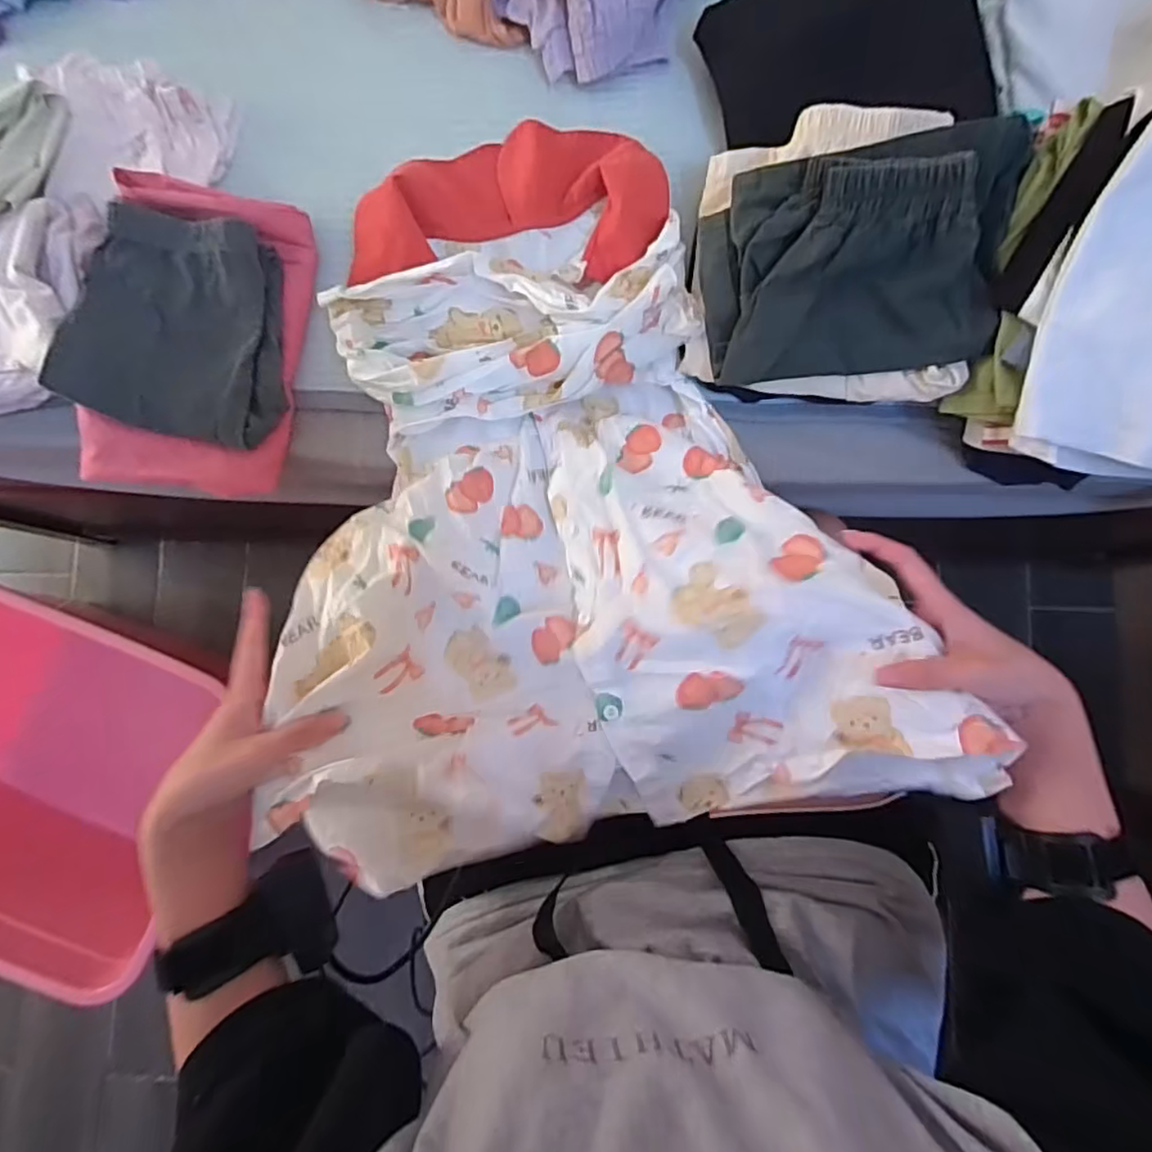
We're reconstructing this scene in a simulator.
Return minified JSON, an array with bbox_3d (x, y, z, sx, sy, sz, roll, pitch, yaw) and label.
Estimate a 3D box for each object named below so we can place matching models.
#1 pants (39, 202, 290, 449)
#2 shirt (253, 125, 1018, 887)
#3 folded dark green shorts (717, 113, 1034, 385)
[{"bbox_3d":[-0.318,-0.200,0.504,0.141,0.061,0.171,4,84,1],"label":"pants"},{"bbox_3d":[-0.025,-0.084,0.471,0.409,0.117,0.555,-14,84,-1],"label":"shirt"},{"bbox_3d":[0.212,-0.225,0.447,0.197,0.047,0.152,-3,110,7],"label":"folded dark green shorts"}]

